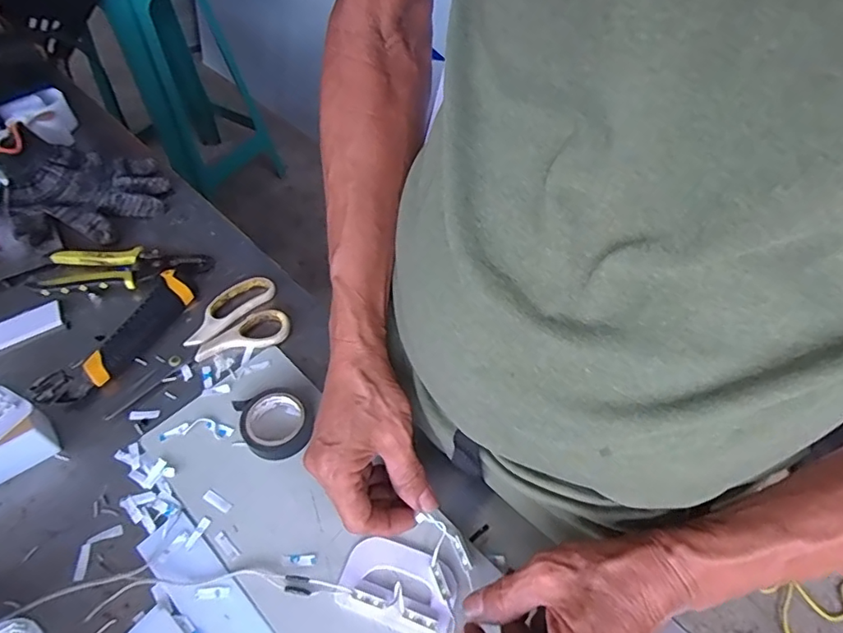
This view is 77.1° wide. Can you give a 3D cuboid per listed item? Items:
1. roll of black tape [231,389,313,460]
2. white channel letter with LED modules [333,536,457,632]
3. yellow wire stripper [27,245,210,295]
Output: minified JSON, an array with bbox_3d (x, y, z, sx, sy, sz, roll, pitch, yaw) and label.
[{"bbox_3d":[-0.124,0.090,0.450,0.056,0.018,0.061,0,54,1],"label":"roll of black tape"},{"bbox_3d":[-0.016,0.189,0.376,0.082,0.008,0.052,15,55,12],"label":"white channel letter with LED modules"},{"bbox_3d":[-0.316,-0.055,0.564,0.170,0.018,0.057,-10,54,-6],"label":"yellow wire stripper"}]

